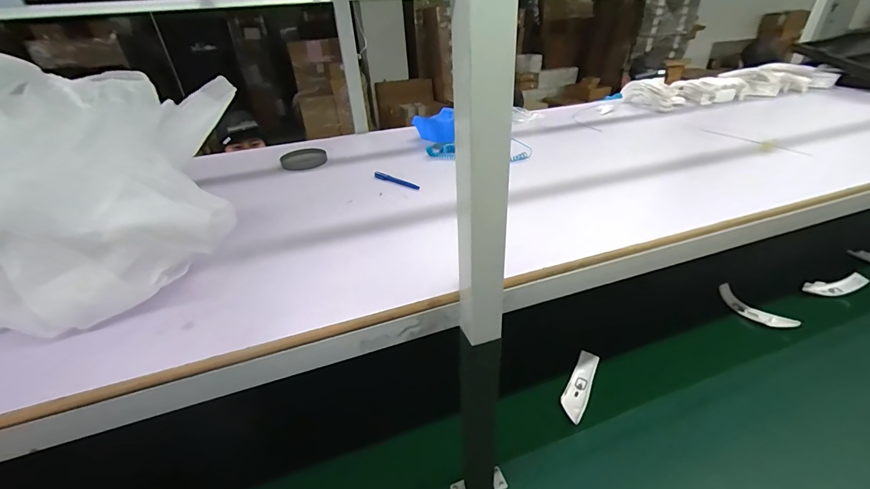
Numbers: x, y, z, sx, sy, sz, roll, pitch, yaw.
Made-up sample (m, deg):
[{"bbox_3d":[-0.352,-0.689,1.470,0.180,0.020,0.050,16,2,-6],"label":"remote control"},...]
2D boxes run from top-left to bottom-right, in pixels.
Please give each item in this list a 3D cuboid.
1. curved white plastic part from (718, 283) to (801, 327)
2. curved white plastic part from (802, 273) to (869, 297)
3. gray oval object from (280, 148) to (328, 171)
[{"bbox_3d":[0.902,0.179,1.029,0.180,0.073,0.039,24,40,36],"label":"curved white plastic part"},{"bbox_3d":[1.209,0.127,1.106,0.155,0.023,0.057,-14,29,13],"label":"curved white plastic part"},{"bbox_3d":[-0.349,-0.230,0.973,0.115,0.017,0.136,-12,32,-15],"label":"gray oval object"}]

